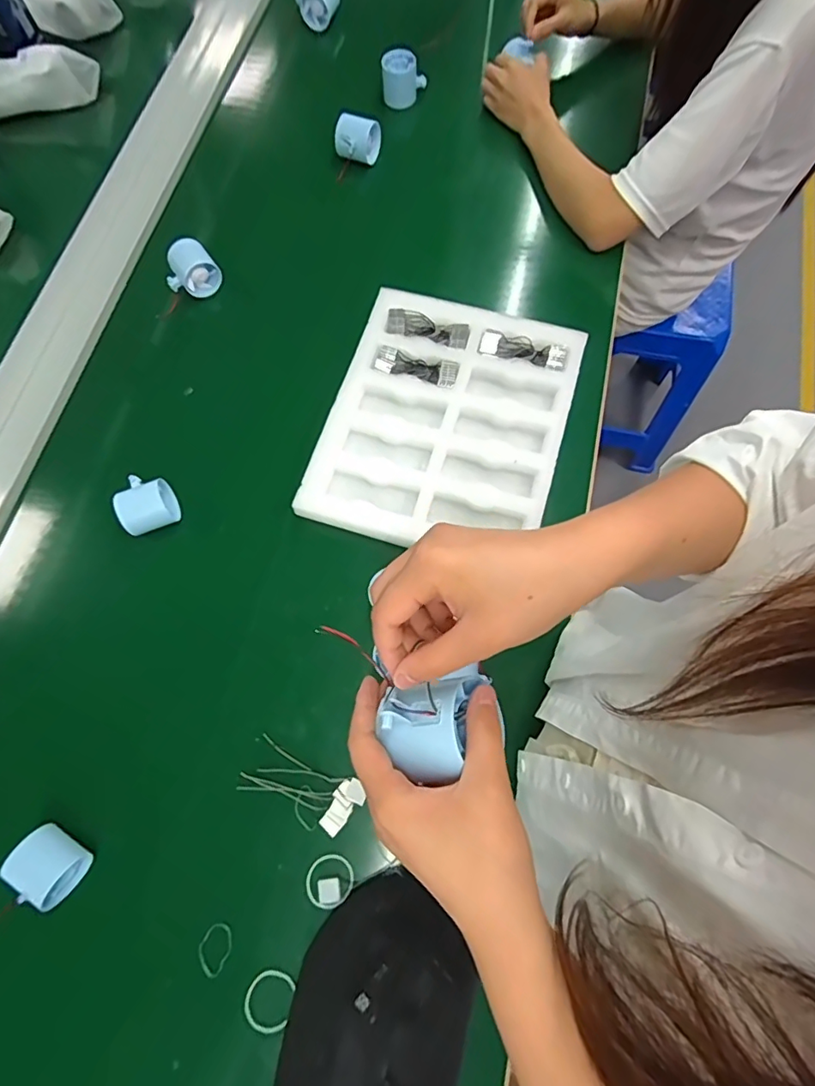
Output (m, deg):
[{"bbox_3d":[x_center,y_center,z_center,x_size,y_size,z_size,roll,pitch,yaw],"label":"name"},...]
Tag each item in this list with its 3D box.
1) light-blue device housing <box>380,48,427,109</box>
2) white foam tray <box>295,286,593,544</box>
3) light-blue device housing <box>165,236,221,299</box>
[{"bbox_3d":[-0.008,-0.753,0.840,0.069,0.059,0.053,-4,73,0],"label":"light-blue device housing"},{"bbox_3d":[0.045,-0.147,0.634,0.273,0.034,0.318,16,74,6],"label":"white foam tray"},{"bbox_3d":[-0.308,-0.384,0.734,0.066,0.046,0.056,-36,75,-9],"label":"light-blue device housing"}]

